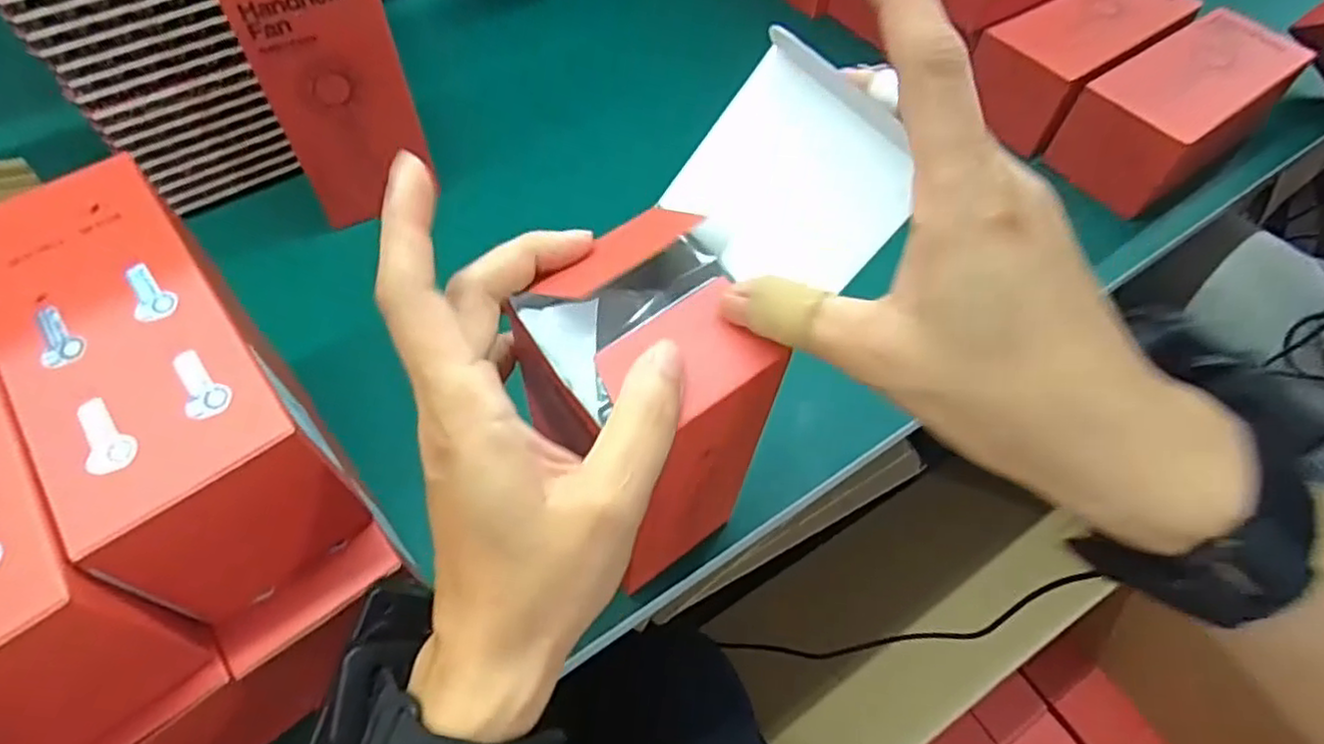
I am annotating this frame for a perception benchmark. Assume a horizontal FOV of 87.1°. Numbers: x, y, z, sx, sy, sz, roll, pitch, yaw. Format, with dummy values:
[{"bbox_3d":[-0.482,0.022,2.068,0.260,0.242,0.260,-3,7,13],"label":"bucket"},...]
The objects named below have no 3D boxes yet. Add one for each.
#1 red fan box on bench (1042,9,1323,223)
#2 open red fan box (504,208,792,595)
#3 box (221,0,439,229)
[{"bbox_3d":[0.397,-0.203,0.532,0.180,0.079,0.087,-31,63,-20],"label":"red fan box on bench"},{"bbox_3d":[-0.010,0.019,0.297,0.087,0.137,0.092,-26,62,-18],"label":"open red fan box"},{"bbox_3d":[-0.218,-0.195,0.462,0.084,0.179,0.070,-22,61,-16],"label":"box"}]

